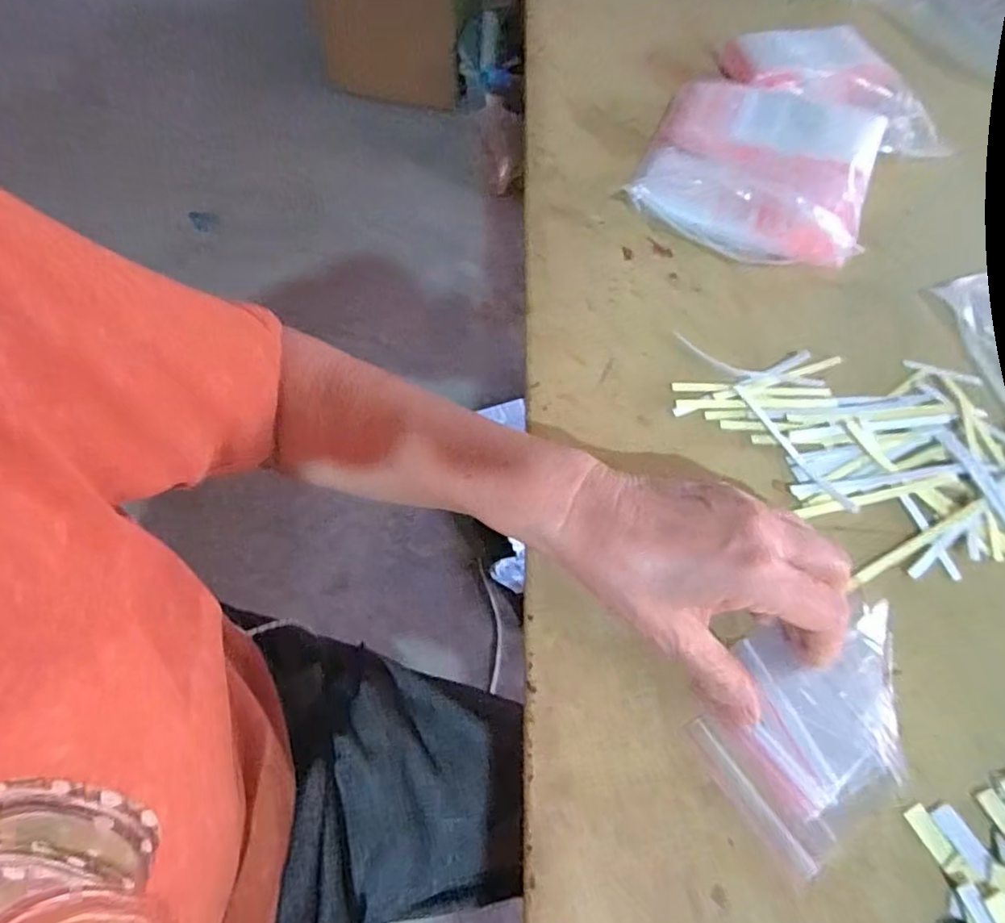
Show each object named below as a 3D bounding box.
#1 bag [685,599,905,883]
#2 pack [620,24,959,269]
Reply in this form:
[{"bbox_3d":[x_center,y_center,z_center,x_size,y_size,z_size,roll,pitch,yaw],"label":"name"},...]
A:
[{"bbox_3d":[0.150,0.117,0.286,0.118,0.007,0.082,-32,66,-17],"label":"bag"},{"bbox_3d":[0.228,-0.255,0.482,0.189,0.034,0.257,26,63,13],"label":"pack"}]

